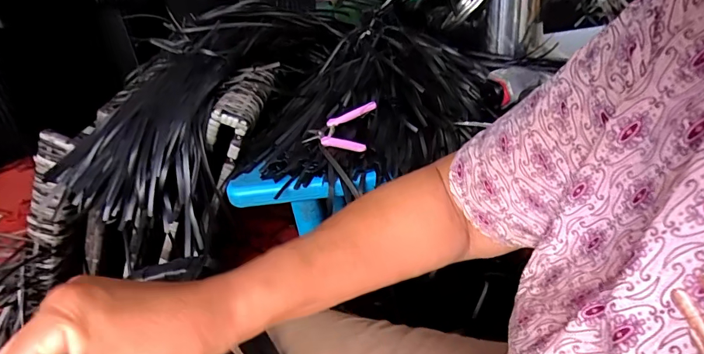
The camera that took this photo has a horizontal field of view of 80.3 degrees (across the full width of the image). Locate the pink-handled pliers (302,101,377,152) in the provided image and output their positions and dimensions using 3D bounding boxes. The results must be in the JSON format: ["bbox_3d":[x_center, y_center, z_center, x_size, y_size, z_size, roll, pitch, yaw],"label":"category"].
[{"bbox_3d":[-0.028,-0.090,0.767,0.130,0.037,0.137,0,32,13],"label":"pink-handled pliers"}]

